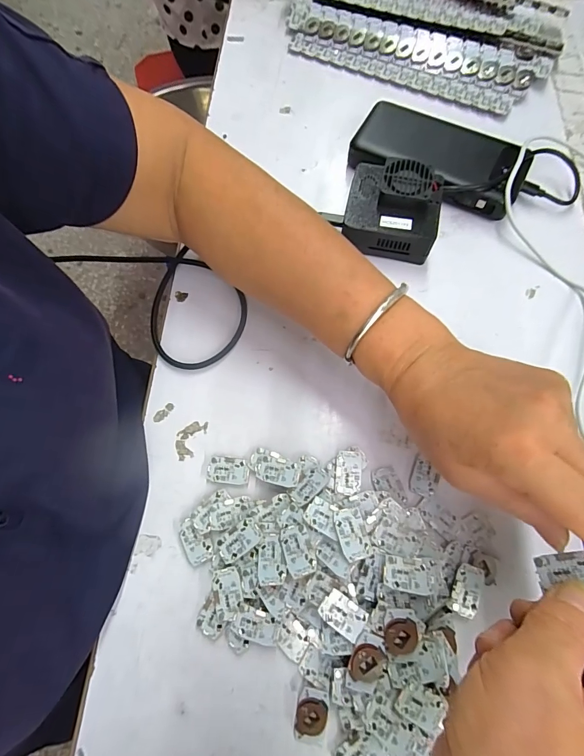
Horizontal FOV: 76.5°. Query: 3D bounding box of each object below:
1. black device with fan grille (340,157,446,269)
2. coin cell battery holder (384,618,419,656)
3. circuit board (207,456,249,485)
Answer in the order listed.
[{"bbox_3d":[0.086,-0.145,0.322,0.080,0.048,0.075,14,71,6],"label":"black device with fan grille"},{"bbox_3d":[0.061,0.145,0.208,0.018,0.010,0.018,-1,71,3],"label":"coin cell battery holder"},{"bbox_3d":[-0.046,0.067,0.269,0.029,0.006,0.018,4,70,3],"label":"circuit board"}]

